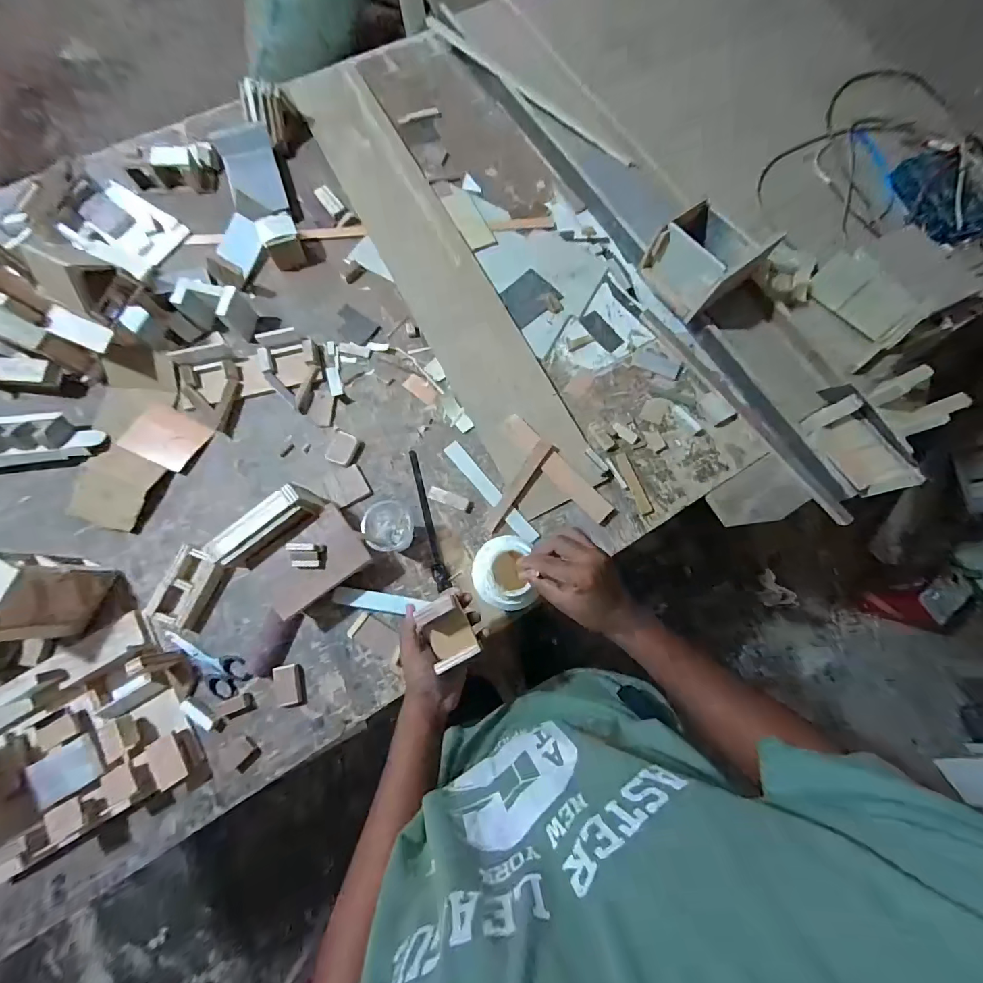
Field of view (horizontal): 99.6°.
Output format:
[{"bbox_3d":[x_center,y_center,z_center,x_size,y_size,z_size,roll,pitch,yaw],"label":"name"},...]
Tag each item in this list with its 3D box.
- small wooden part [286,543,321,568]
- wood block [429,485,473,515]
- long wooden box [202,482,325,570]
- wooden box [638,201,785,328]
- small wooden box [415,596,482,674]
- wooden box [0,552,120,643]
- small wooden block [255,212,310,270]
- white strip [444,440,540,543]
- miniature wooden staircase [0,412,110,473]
[{"bbox_3d":[-0.265,0.090,0.584,0.042,0.018,0.033,-2,77,-1],"label":"small wooden part"},{"bbox_3d":[-0.067,0.013,0.685,0.077,0.009,0.021,23,78,5],"label":"wood block"},{"bbox_3d":[-0.317,0.054,0.587,0.145,0.055,0.056,-40,80,-9],"label":"long wooden box"},{"bbox_3d":[0.358,-0.397,0.707,0.129,0.104,0.147,-37,80,-8],"label":"wooden box"},{"bbox_3d":[-0.052,0.167,0.493,0.053,0.051,0.073,-27,79,-6],"label":"small wooden box"},{"bbox_3d":[-0.634,0.142,0.569,0.091,0.136,0.107,23,78,4],"label":"wooden box"},{"bbox_3d":[-0.384,-0.461,0.762,0.069,0.068,0.064,-27,79,-6],"label":"small wooden block"},{"bbox_3d":[-0.001,0.000,0.692,0.028,0.008,0.213,-40,81,-9],"label":"white strip"},{"bbox_3d":[-0.791,-0.074,0.667,0.313,0.055,0.098,-2,77,-1],"label":"miniature wooden staircase"}]

